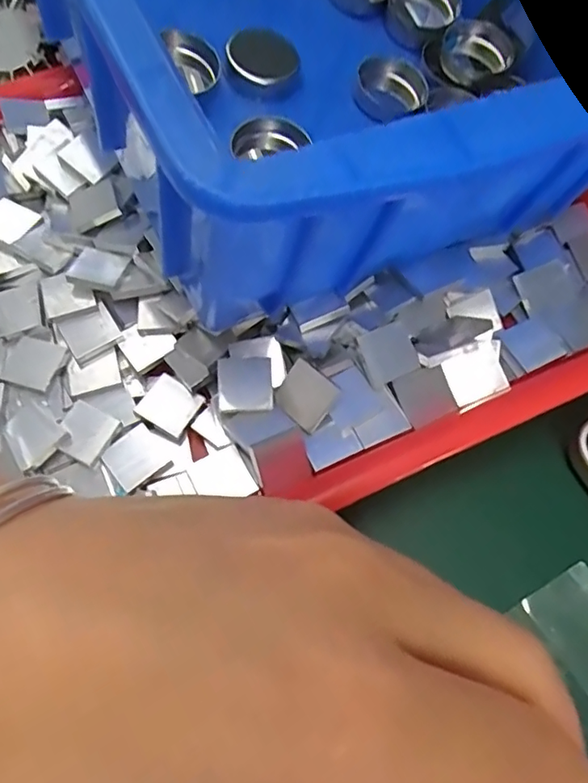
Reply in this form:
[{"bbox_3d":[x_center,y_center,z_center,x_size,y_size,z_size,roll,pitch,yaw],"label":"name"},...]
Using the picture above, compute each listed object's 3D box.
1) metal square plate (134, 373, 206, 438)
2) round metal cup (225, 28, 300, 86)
[{"bbox_3d":[-0.049,0.005,0.221,0.022,0.004,0.020,28,68,13],"label":"metal square plate"},{"bbox_3d":[-0.014,-0.141,0.232,0.029,0.010,0.025,-14,67,-5],"label":"round metal cup"}]

